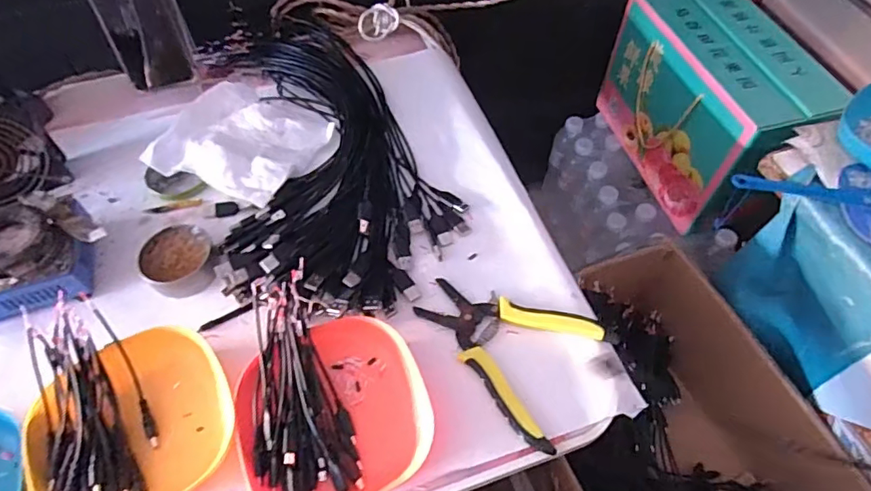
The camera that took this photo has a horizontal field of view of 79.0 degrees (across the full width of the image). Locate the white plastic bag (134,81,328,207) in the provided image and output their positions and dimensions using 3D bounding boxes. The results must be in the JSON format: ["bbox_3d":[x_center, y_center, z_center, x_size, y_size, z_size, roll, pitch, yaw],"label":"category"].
[{"bbox_3d":[-0.204,-0.120,0.575,0.155,0.032,0.154,22,60,14],"label":"white plastic bag"}]

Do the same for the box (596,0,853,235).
[{"bbox_3d":[0.434,-0.233,0.860,0.170,0.240,0.333,-14,58,-8],"label":"box"}]

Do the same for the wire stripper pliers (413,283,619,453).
[{"bbox_3d":[0.061,0.077,0.450,0.152,0.011,0.117,34,64,20],"label":"wire stripper pliers"}]

